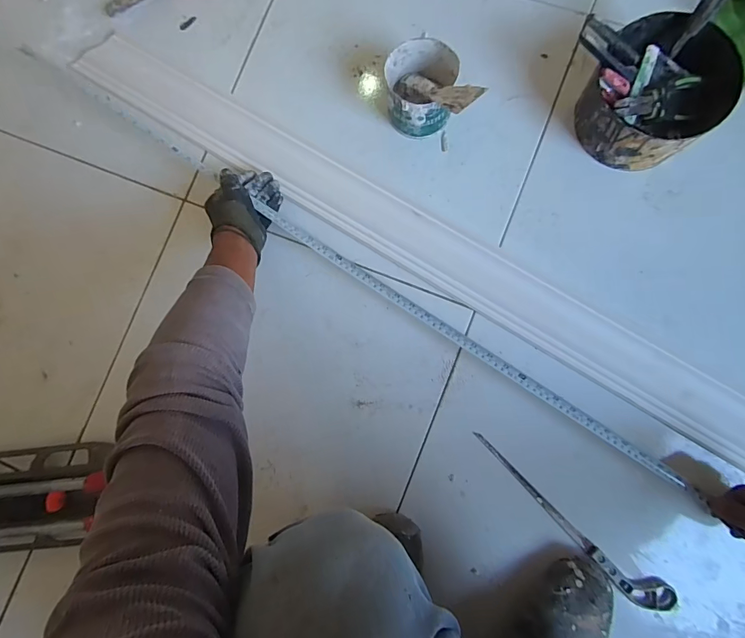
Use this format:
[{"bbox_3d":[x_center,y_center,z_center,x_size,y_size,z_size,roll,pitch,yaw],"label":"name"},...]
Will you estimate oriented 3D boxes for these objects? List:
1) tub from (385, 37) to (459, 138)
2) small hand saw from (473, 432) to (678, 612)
[{"bbox_3d":[0.070,-0.337,0.604,0.100,0.084,0.104,5,85,5],"label":"tub"},{"bbox_3d":[0.271,0.287,0.567,0.333,0.013,0.044,38,89,7],"label":"small hand saw"}]

